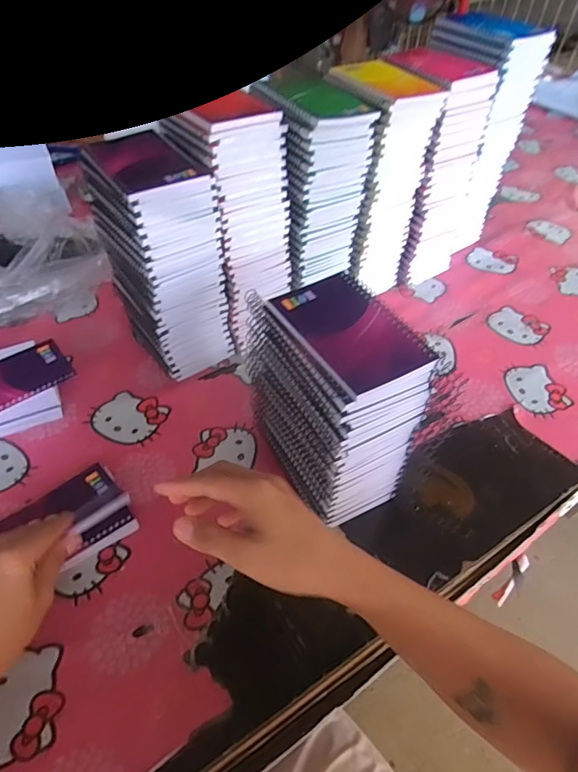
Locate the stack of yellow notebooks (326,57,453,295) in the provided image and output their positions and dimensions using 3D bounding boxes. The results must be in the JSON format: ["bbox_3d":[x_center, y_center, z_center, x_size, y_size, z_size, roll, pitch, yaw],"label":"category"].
[{"bbox_3d":[0.109,-0.263,0.660,0.103,0.282,0.121,-24,53,-23],"label":"stack of yellow notebooks"}]

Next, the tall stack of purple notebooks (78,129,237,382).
[{"bbox_3d":[-0.146,-0.141,0.571,0.112,0.260,0.133,-24,53,-23],"label":"tall stack of purple notebooks"}]

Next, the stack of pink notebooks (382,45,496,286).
[{"bbox_3d":[0.190,-0.301,0.695,0.114,0.282,0.133,-23,53,-22],"label":"stack of pink notebooks"}]

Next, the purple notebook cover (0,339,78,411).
[{"bbox_3d":[-0.306,-0.006,0.521,0.128,0.008,0.080,-29,55,-26],"label":"purple notebook cover"}]

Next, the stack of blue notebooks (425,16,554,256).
[{"bbox_3d":[0.264,-0.366,0.719,0.102,0.278,0.135,-25,53,-23],"label":"stack of blue notebooks"}]

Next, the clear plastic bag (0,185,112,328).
[{"bbox_3d":[-0.419,-0.196,0.695,0.242,0.115,0.259,-28,55,-26],"label":"clear plastic bag"}]

